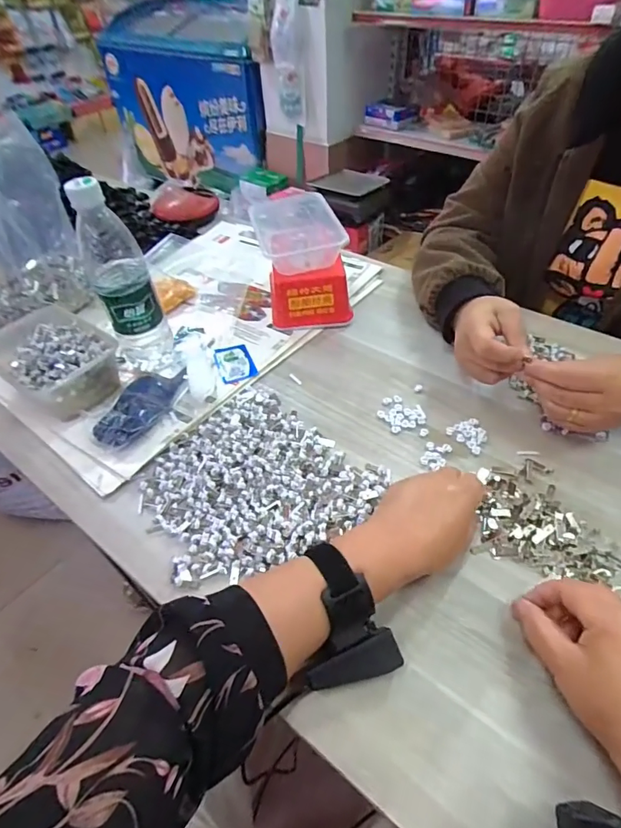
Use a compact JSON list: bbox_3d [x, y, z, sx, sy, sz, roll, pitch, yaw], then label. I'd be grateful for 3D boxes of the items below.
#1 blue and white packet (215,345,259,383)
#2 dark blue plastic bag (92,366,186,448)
[{"bbox_3d":[-0.099,-0.068,0.592,0.046,0.004,0.066,-18,48,-13],"label":"blue and white packet"},{"bbox_3d":[-0.201,-0.013,0.531,0.064,0.016,0.145,10,36,7],"label":"dark blue plastic bag"}]

